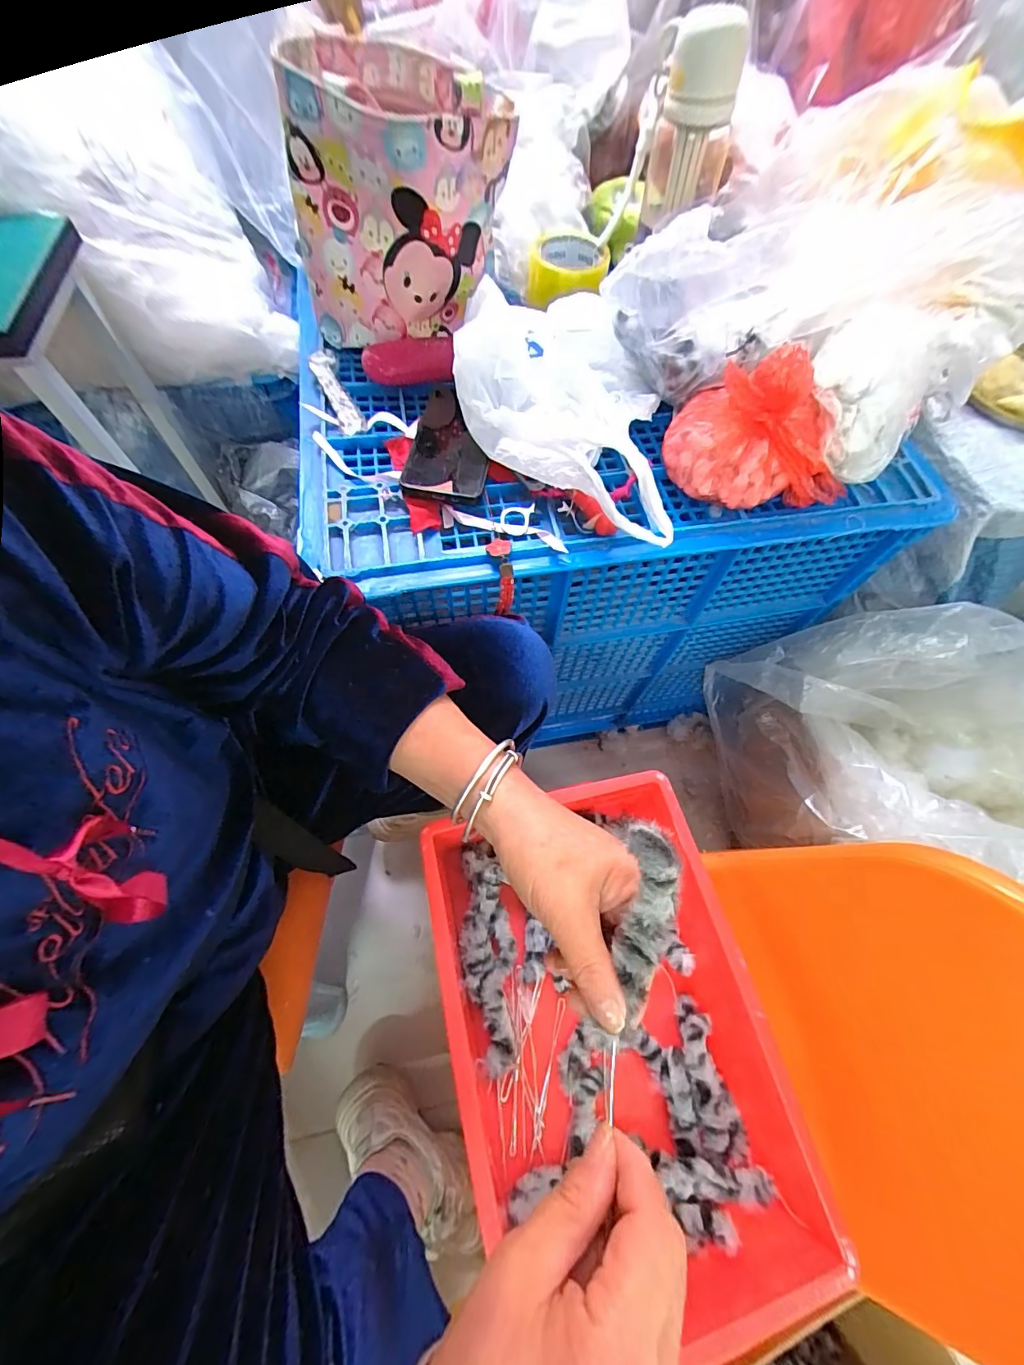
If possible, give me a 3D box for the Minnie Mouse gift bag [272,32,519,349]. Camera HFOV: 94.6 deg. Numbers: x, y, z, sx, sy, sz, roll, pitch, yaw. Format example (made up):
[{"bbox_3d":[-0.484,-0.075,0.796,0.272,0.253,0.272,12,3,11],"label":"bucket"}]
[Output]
[{"bbox_3d":[-0.119,-0.502,0.500,0.215,0.189,0.159,-3,65,-3],"label":"Minnie Mouse gift bag"}]

